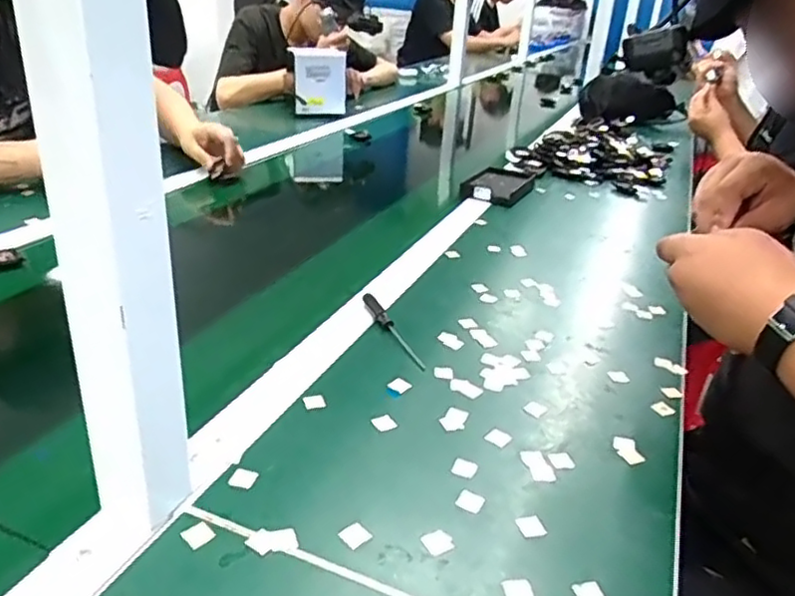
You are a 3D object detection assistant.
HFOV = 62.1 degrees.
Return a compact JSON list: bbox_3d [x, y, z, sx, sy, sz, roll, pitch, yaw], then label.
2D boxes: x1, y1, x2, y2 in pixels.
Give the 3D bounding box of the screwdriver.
[{"bbox_3d":[-0.005,0.030,0.648,0.012,0.012,0.130,-9,28,-24],"label":"screwdriver"}]

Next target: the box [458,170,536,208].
[{"bbox_3d":[0.169,-0.192,1.117,0.093,0.023,0.166,14,28,20],"label":"box"}]

